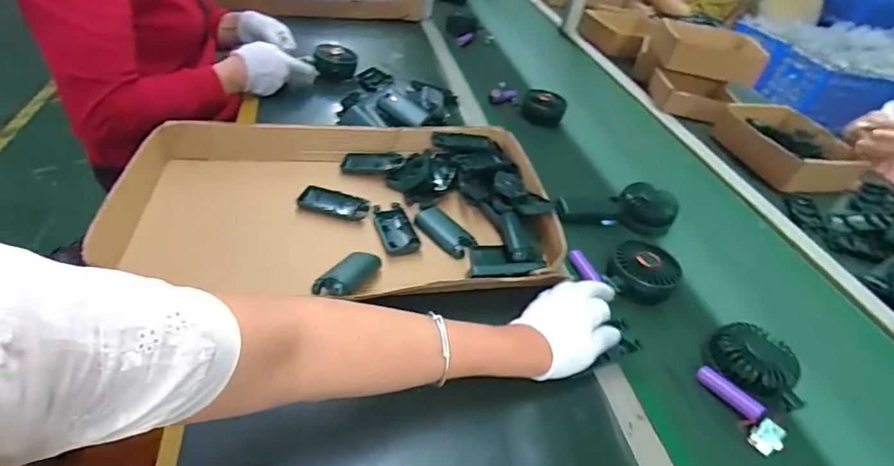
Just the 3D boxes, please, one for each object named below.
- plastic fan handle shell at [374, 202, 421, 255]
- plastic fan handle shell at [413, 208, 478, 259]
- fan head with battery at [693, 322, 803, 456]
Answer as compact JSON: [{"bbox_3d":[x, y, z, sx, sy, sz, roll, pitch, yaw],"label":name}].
[{"bbox_3d":[-0.066,-0.005,0.639,0.045,0.014,0.087,-11,44,-19],"label":"plastic fan handle shell"},{"bbox_3d":[-0.002,-0.002,0.639,0.043,0.016,0.084,-29,52,-34],"label":"plastic fan handle shell"},{"bbox_3d":[0.322,0.153,0.517,0.088,0.043,0.126,30,46,25],"label":"fan head with battery"}]

